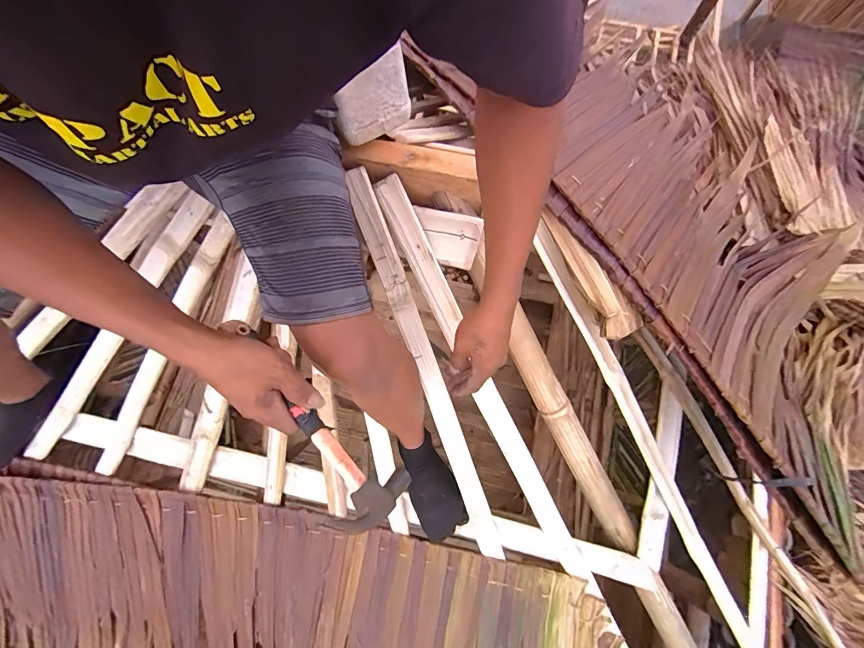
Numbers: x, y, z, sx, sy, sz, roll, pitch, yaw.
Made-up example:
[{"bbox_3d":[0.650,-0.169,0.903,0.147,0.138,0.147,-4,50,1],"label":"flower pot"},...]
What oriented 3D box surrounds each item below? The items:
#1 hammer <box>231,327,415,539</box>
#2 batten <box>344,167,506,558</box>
[{"bbox_3d":[-0.120,0.127,0.393,0.202,0.029,0.089,47,40,-4],"label":"hammer"},{"bbox_3d":[0.004,0.113,0.660,0.043,0.018,0.719,-21,106,-7],"label":"batten"}]

